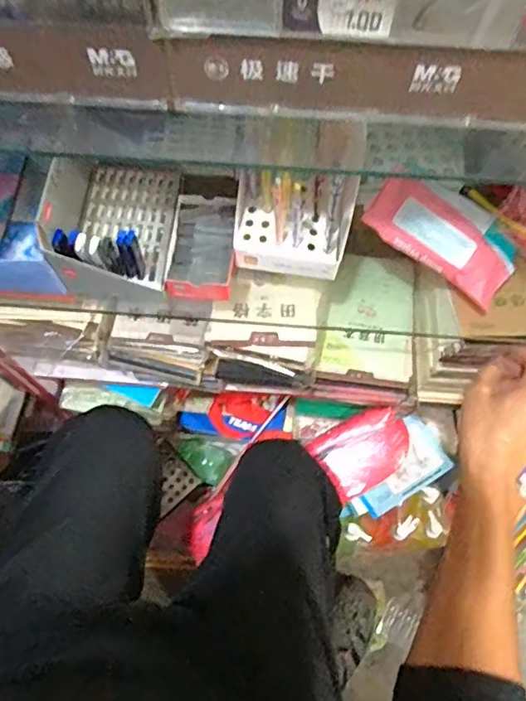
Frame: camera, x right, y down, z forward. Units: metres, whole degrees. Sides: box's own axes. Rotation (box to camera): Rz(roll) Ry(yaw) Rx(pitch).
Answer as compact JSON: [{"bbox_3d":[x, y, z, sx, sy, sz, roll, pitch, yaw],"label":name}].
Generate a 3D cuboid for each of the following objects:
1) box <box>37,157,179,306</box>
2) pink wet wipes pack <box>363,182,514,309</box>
[{"bbox_3d":[-0.157,-0.156,0.595,0.111,0.101,0.159,6,68,2],"label":"box"},{"bbox_3d":[0.200,-0.127,0.616,0.169,0.049,0.065,35,72,13],"label":"pink wet wipes pack"}]

